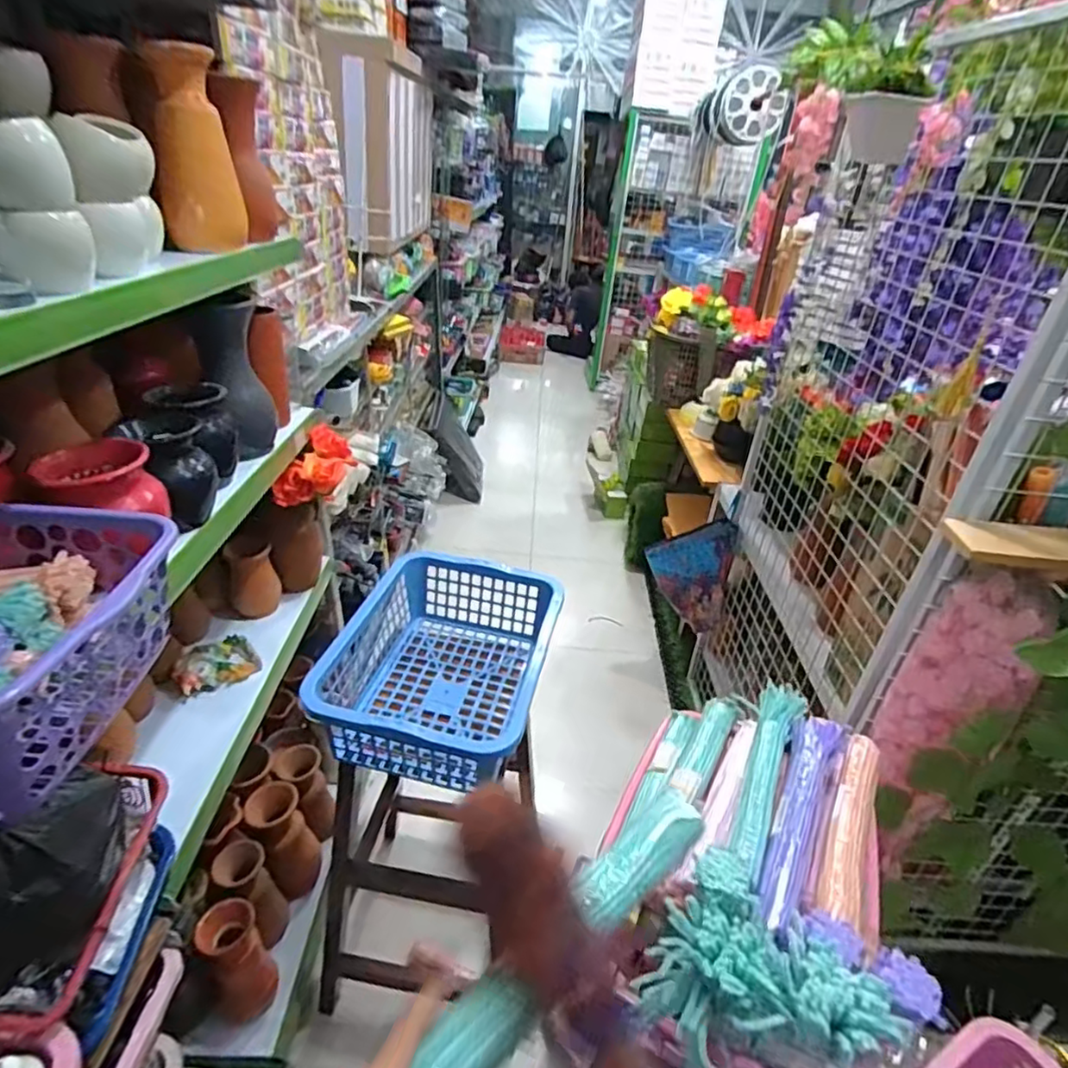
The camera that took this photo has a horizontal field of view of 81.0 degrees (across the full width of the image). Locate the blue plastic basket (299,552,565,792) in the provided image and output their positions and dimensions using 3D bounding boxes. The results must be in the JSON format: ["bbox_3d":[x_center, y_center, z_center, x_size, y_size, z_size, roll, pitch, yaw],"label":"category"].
[{"bbox_3d":[-0.142,0.217,1.038,0.309,0.159,0.414,11,32,8],"label":"blue plastic basket"}]

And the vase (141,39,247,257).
[{"bbox_3d":[-0.513,-0.577,0.951,0.104,0.259,0.098,-6,34,-18],"label":"vase"}]

